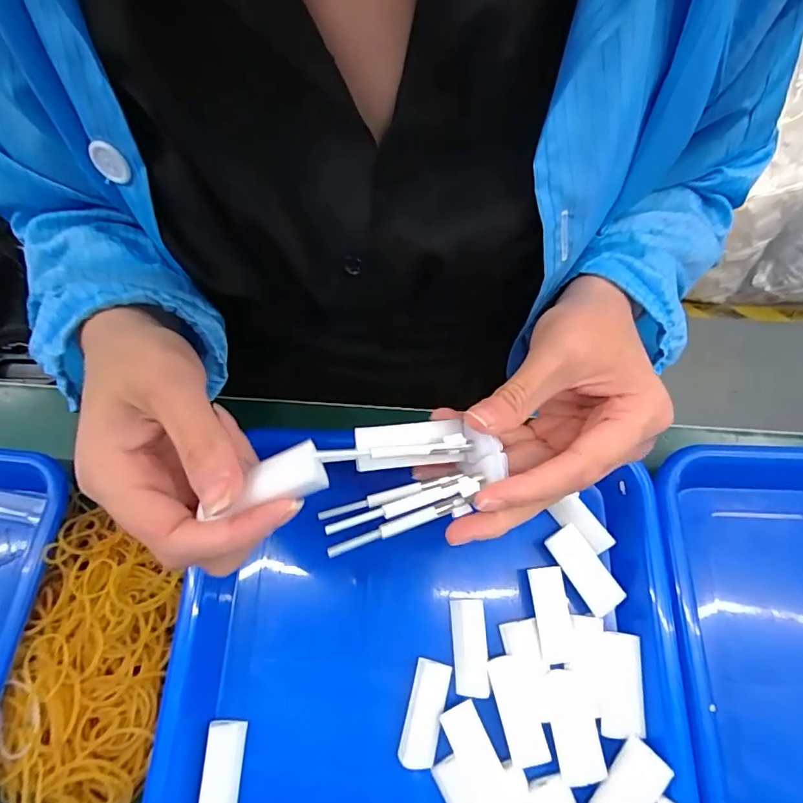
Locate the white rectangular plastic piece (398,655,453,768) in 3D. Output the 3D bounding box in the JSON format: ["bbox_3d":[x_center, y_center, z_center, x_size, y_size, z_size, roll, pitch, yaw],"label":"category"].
[{"bbox_3d":[0.012,0.156,0.247,0.018,0.014,0.045,13,70,6],"label":"white rectangular plastic piece"}]

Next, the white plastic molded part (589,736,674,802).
[{"bbox_3d":[0.101,0.179,0.223,0.017,0.012,0.047,35,85,14],"label":"white plastic molded part"}]

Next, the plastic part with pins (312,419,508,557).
[{"bbox_3d":[0.002,0.032,0.212,0.070,0.041,0.042,-13,68,-4],"label":"plastic part with pins"}]

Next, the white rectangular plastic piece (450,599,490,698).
[{"bbox_3d":[0.035,0.127,0.256,0.017,0.011,0.044,-2,69,1],"label":"white rectangular plastic piece"}]

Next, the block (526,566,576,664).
[{"bbox_3d":[0.078,0.112,0.258,0.017,0.008,0.046,-5,69,0],"label":"block"}]

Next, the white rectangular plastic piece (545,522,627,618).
[{"bbox_3d":[0.098,0.089,0.264,0.020,0.005,0.045,-28,71,-9],"label":"white rectangular plastic piece"}]

